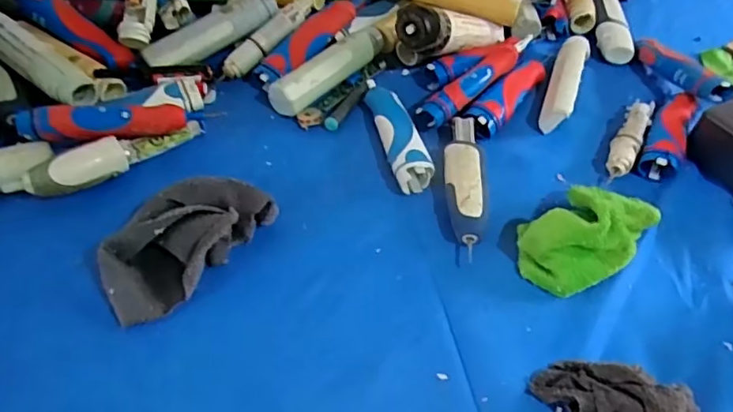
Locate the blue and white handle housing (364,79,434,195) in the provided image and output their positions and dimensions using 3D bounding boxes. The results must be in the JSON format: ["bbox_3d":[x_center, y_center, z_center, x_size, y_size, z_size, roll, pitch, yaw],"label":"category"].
[{"bbox_3d":[0.028,-0.070,0.514,0.034,0.023,0.135,-9,53,-12],"label":"blue and white handle housing"}]

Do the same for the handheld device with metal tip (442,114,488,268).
[{"bbox_3d":[0.084,-0.024,0.481,0.033,0.029,0.142,6,51,-1],"label":"handheld device with metal tip"}]

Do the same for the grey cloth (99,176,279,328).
[{"bbox_3d":[-0.141,0.022,0.422,0.074,0.037,0.135,34,56,21],"label":"grey cloth"}]

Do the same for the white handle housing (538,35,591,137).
[{"bbox_3d":[0.205,-0.130,0.574,0.030,0.029,0.146,21,52,12],"label":"white handle housing"}]

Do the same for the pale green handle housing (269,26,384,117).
[{"bbox_3d":[-0.033,-0.139,0.562,0.033,0.035,0.148,35,56,21],"label":"pale green handle housing"}]

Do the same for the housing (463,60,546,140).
[{"bbox_3d":[0.140,-0.111,0.554,0.033,0.028,0.134,31,55,18],"label":"housing"}]

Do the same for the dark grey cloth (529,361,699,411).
[{"bbox_3d":[0.158,0.132,0.355,0.095,0.038,0.062,22,53,13],"label":"dark grey cloth"}]

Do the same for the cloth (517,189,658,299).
[{"bbox_3d":[0.178,0.013,0.444,0.123,0.053,0.078,-36,62,-29],"label":"cloth"}]

